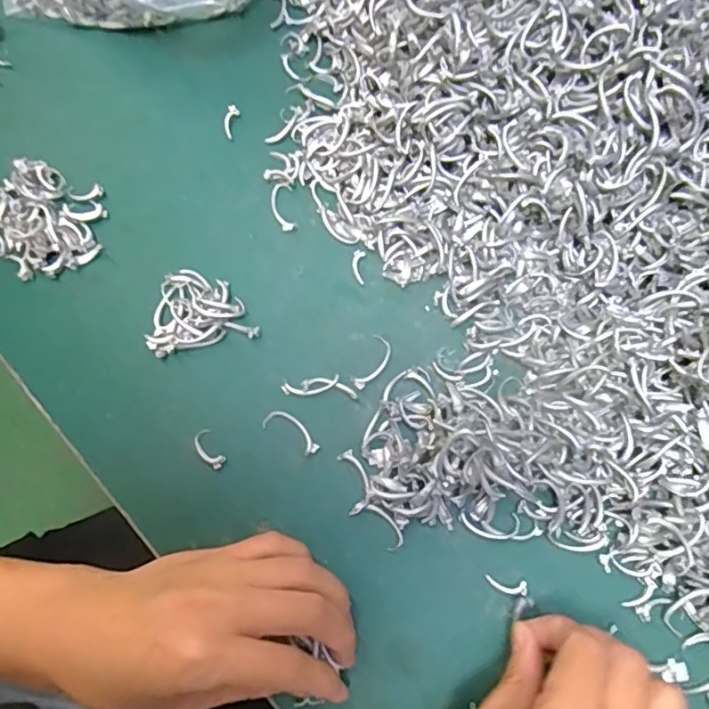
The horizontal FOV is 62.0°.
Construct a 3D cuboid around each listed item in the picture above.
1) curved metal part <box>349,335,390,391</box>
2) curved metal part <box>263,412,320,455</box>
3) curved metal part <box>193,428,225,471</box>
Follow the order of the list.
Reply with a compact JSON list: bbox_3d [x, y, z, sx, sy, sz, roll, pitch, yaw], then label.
[{"bbox_3d":[0.010,0.005,0.321,0.013,0.004,0.032,27,77,9],"label":"curved metal part"},{"bbox_3d":[-0.032,0.040,0.312,0.033,0.004,0.014,31,78,10],"label":"curved metal part"},{"bbox_3d":[-0.076,0.050,0.309,0.011,0.007,0.022,-37,77,-8],"label":"curved metal part"}]

